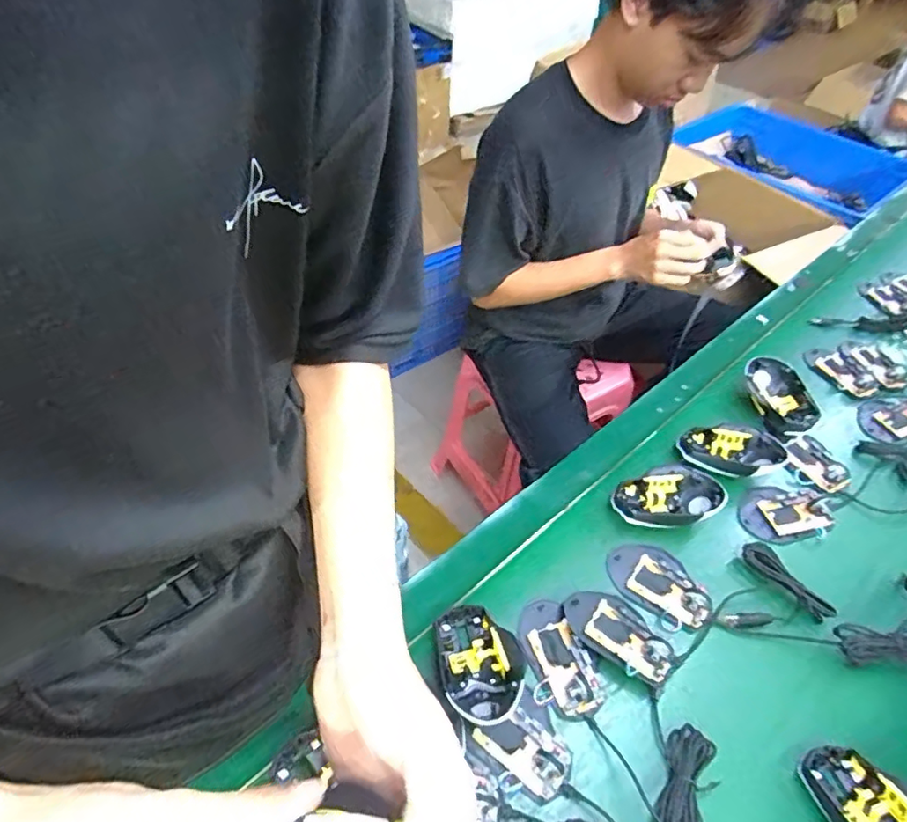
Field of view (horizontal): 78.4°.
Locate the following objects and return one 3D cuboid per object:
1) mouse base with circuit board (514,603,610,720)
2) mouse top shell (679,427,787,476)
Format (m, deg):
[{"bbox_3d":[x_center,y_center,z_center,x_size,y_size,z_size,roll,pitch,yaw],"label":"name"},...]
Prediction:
[{"bbox_3d":[0.098,0.232,0.531,0.061,0.019,0.112,-17,50,-18],"label":"mouse base with circuit board"},{"bbox_3d":[0.347,0.049,0.699,0.118,0.037,0.077,11,44,3],"label":"mouse top shell"}]

